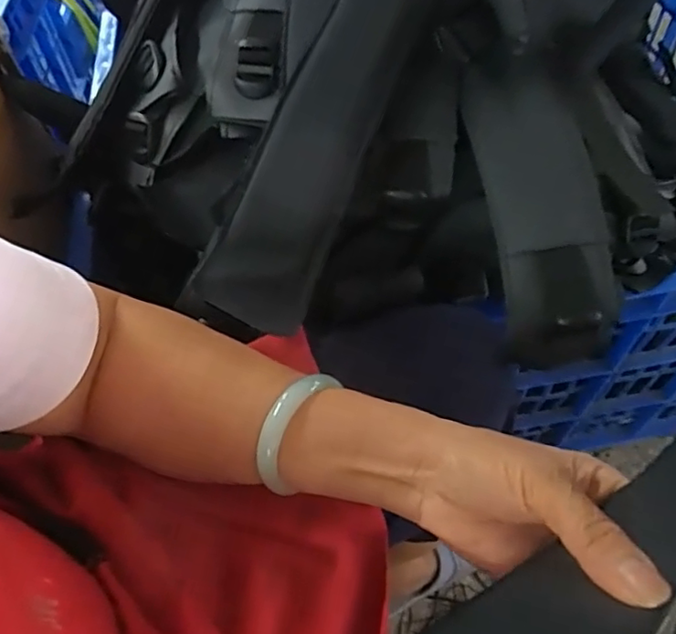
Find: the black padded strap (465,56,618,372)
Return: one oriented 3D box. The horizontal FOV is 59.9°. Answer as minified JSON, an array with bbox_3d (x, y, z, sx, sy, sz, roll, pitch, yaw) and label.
[{"bbox_3d":[0.134,-0.074,0.387,0.077,0.043,0.212,-6,80,0],"label":"black padded strap"}]

